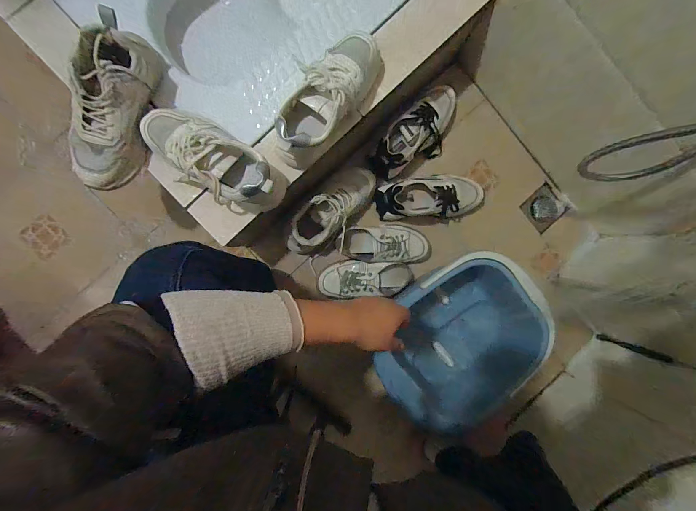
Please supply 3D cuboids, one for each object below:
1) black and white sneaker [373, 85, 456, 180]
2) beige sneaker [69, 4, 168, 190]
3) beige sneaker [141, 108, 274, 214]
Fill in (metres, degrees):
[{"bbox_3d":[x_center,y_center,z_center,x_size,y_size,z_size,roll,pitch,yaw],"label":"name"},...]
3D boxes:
[{"bbox_3d":[0.172,-0.288,0.739,0.268,0.085,0.120,-43,94,-1],"label":"black and white sneaker"},{"bbox_3d":[-0.385,-0.238,0.494,0.089,0.102,0.258,21,91,-4],"label":"beige sneaker"},{"bbox_3d":[-0.237,-0.165,0.514,0.242,0.093,0.109,36,90,-4],"label":"beige sneaker"}]

